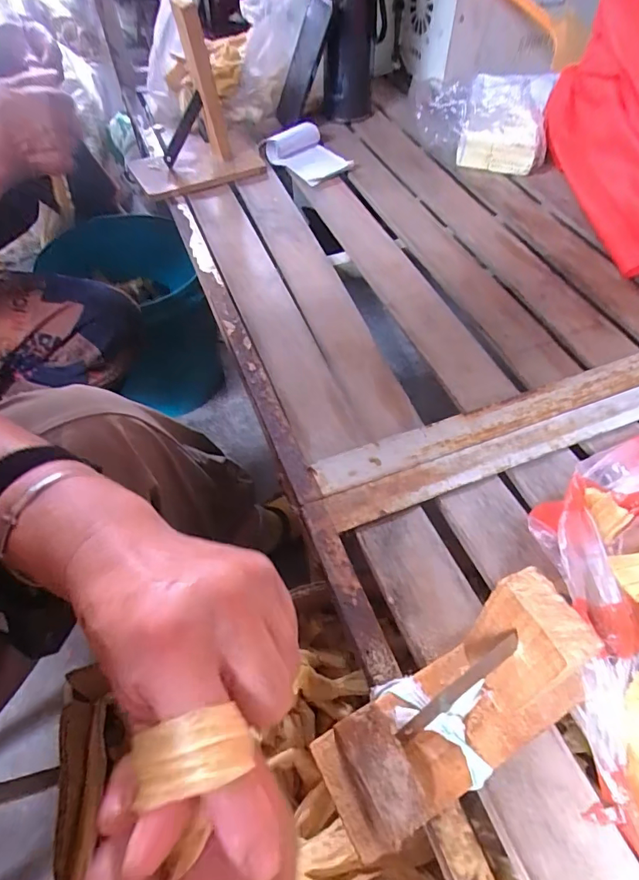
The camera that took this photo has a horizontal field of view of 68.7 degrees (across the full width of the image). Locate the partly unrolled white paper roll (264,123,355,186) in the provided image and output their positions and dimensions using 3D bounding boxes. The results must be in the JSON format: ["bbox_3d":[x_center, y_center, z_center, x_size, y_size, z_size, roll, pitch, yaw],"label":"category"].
[{"bbox_3d":[-0.018,-0.419,0.681,0.088,0.034,0.116,-32,59,-21],"label":"partly unrolled white paper roll"}]

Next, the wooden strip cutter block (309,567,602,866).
[{"bbox_3d":[0.072,0.133,0.235,0.155,0.118,0.065,-25,56,-17],"label":"wooden strip cutter block"}]

